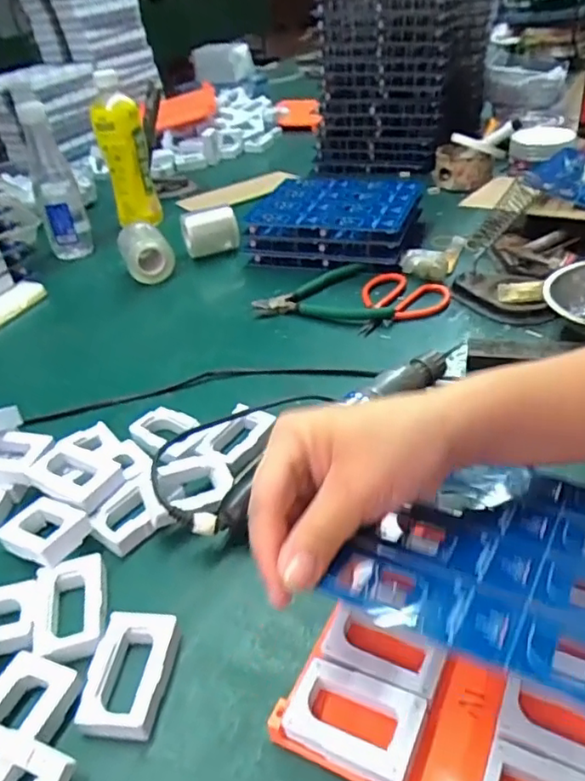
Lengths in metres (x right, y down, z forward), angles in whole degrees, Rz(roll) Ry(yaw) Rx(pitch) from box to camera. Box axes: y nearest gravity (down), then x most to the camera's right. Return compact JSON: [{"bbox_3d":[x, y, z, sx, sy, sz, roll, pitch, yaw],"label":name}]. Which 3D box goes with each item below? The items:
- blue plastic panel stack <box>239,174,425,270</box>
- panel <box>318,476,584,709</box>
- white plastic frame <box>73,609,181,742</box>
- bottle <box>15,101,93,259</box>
[{"bbox_3d":[0.058,-0.216,0.759,0.191,0.058,0.161,8,38,20],"label":"blue plastic panel stack"},{"bbox_3d":[0.125,0.080,0.274,0.168,0.006,0.158,14,25,28],"label":"panel"},{"bbox_3d":[-0.085,0.151,0.319,0.041,0.019,0.061,0,36,10],"label":"white plastic frame"},{"bbox_3d":[-0.312,-0.267,0.783,0.057,0.193,0.049,-19,37,-17],"label":"bottle"}]

